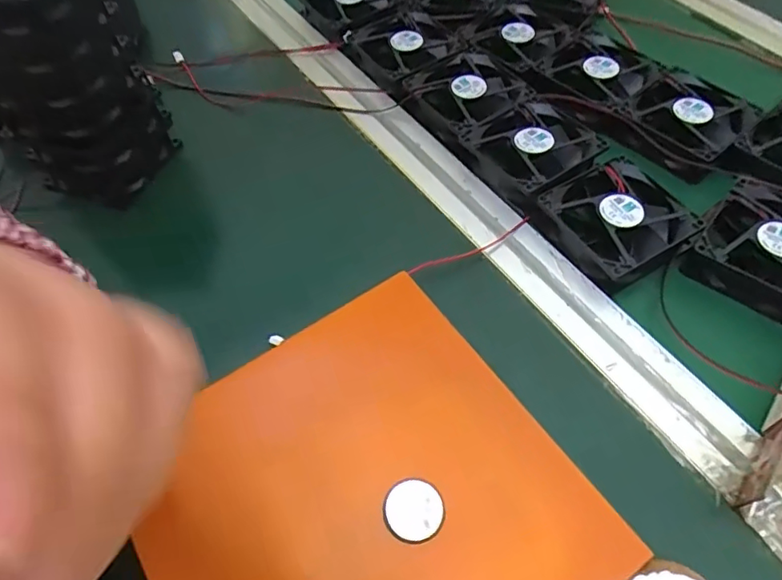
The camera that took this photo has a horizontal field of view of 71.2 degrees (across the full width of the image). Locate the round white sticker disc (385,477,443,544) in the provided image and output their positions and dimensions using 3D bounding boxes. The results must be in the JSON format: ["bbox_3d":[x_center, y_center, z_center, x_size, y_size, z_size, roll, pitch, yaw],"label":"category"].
[{"bbox_3d":[0.011,0.108,0.269,0.028,0.004,0.028,1,55,-1],"label":"round white sticker disc"}]

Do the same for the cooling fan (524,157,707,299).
[{"bbox_3d":[0.153,-0.047,0.375,0.084,0.025,0.082,-23,59,-17],"label":"cooling fan"}]

